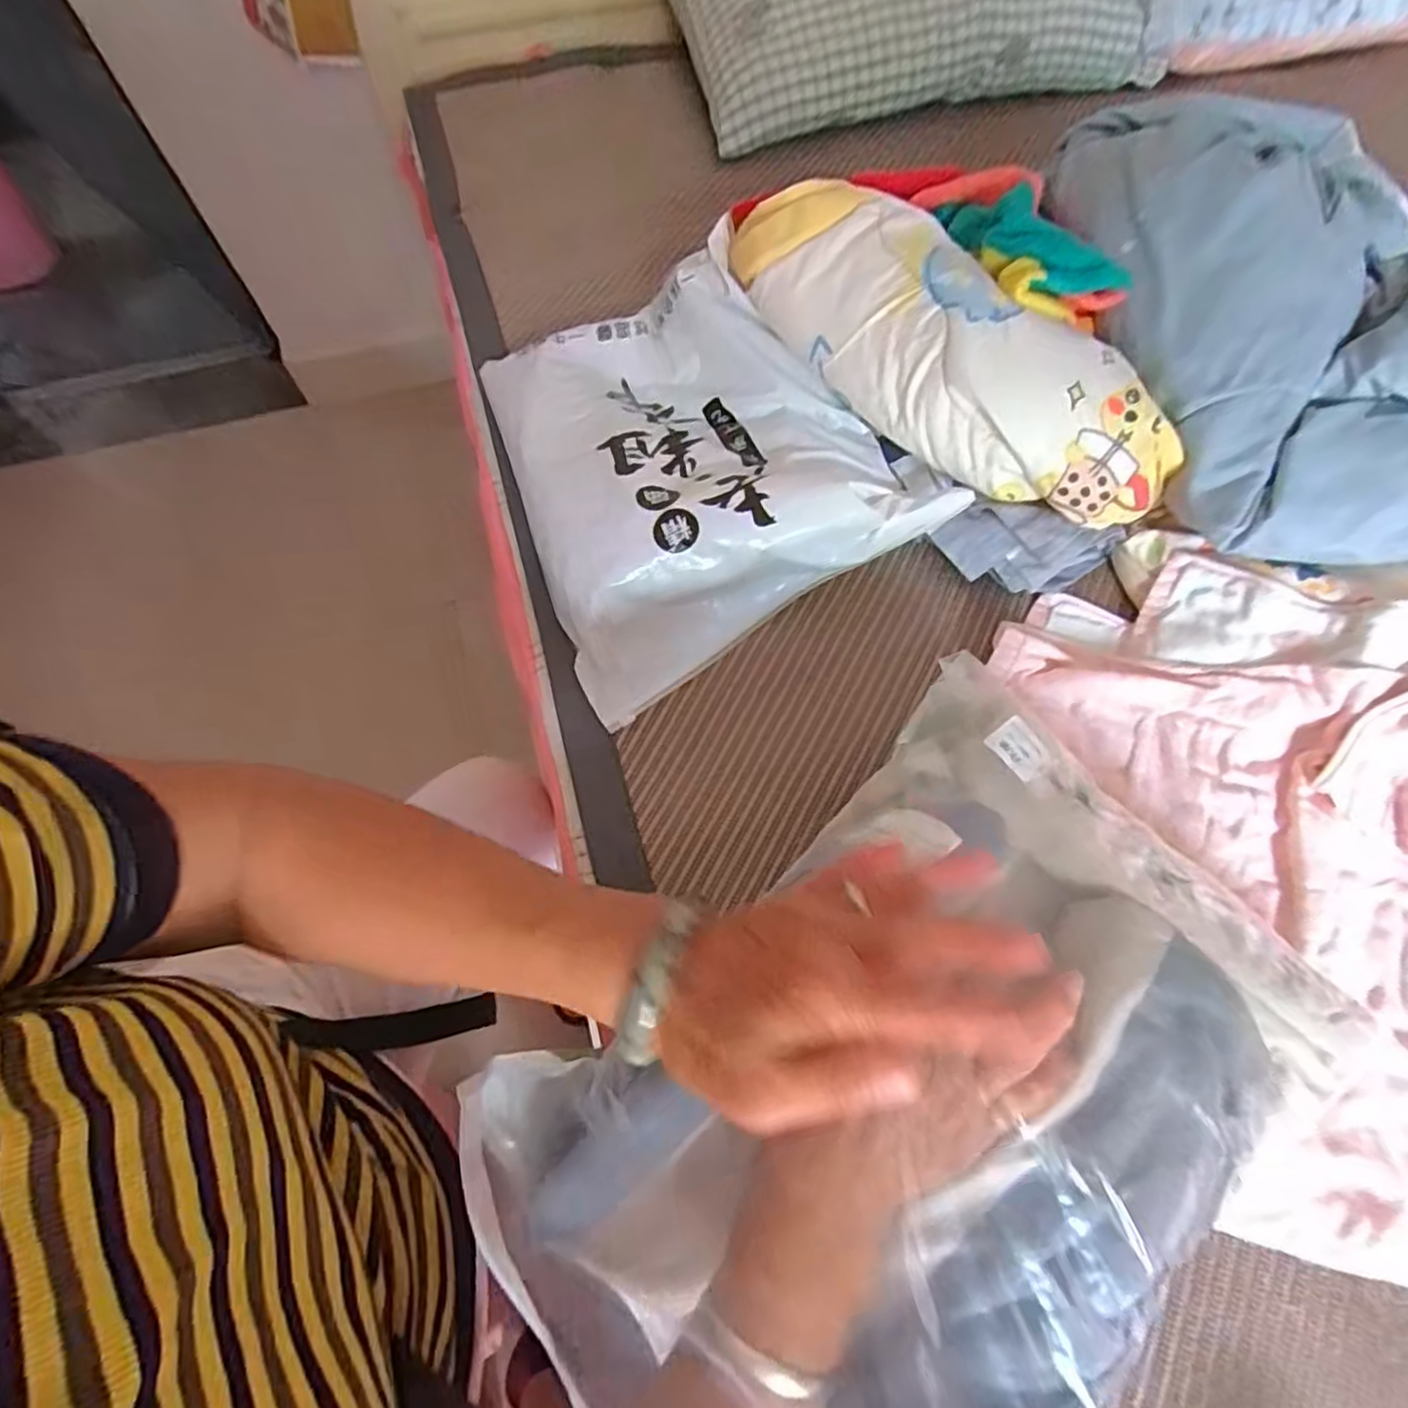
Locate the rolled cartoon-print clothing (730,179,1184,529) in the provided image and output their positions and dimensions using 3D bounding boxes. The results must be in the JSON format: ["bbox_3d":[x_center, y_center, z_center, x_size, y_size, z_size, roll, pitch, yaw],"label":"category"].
[{"bbox_3d":[0.190,-0.277,0.544,0.370,0.110,0.111,41,71,19],"label":"rolled cartoon-print clothing"}]

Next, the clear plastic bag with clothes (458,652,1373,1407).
[{"bbox_3d":[0.107,0.168,0.328,0.377,0.068,0.259,-37,69,-16],"label":"clear plastic bag with clothes"}]

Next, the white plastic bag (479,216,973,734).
[{"bbox_3d":[-0.031,-0.217,0.604,0.302,0.109,0.367,-28,66,-13],"label":"white plastic bag"}]

